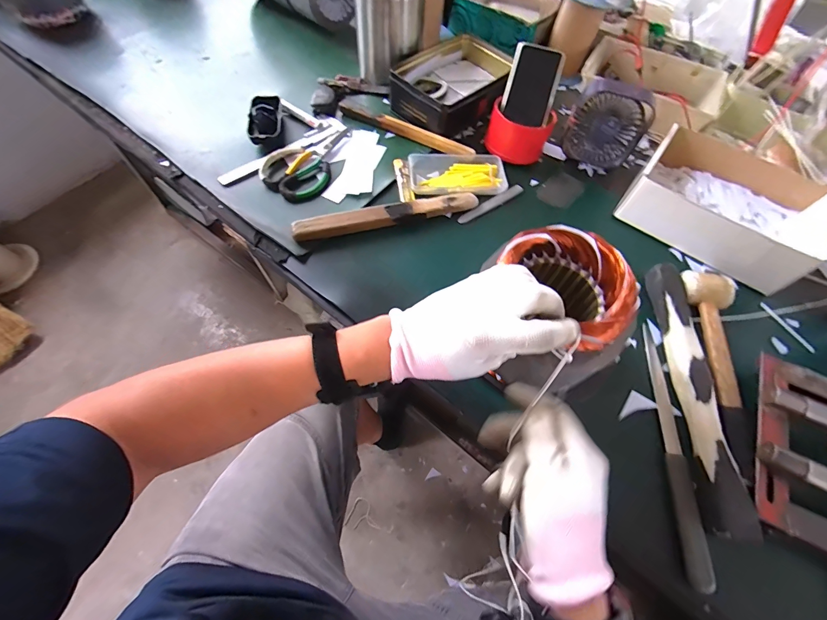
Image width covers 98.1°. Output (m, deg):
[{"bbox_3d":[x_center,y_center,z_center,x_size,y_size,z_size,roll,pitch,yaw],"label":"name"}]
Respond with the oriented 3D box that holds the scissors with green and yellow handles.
[{"bbox_3d":[-0.169,-0.251,0.588,0.101,0.016,0.176,23,63,9],"label":"scissors with green and yellow handles"}]

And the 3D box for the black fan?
[{"bbox_3d":[0.320,-0.305,0.596,0.115,0.123,0.032,22,43,5],"label":"black fan"}]

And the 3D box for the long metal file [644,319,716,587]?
[{"bbox_3d":[0.292,0.141,0.405,0.025,0.018,0.283,8,62,1],"label":"long metal file"}]

